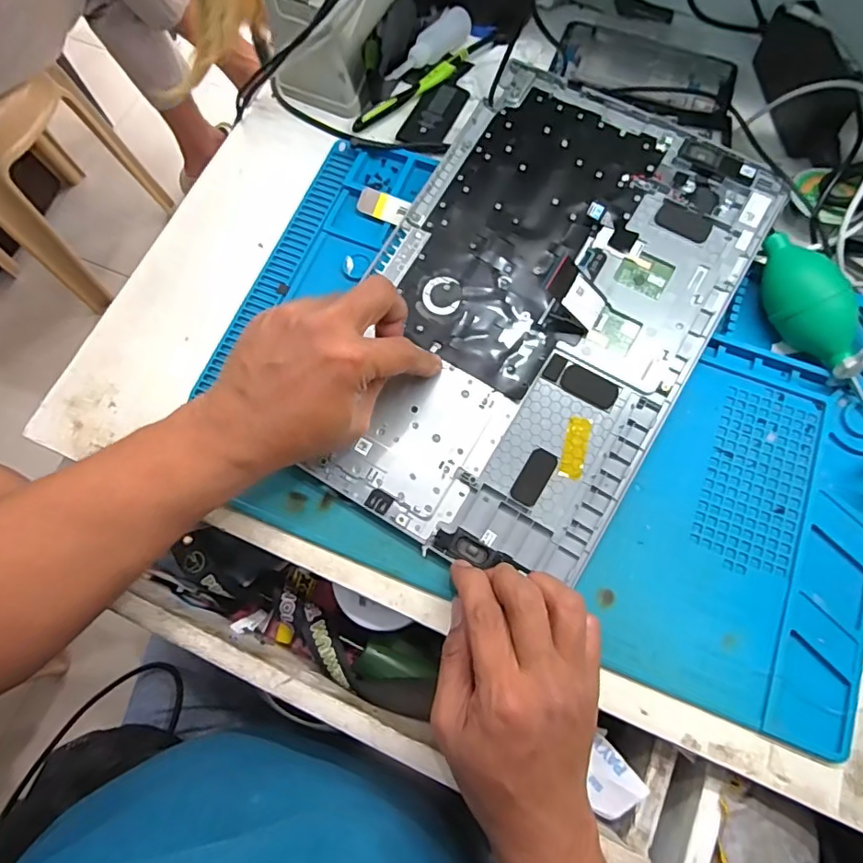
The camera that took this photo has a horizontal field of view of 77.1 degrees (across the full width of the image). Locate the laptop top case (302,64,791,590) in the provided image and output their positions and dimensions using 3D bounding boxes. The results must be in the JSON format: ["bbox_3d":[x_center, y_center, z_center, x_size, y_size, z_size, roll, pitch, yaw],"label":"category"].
[{"bbox_3d":[0.072,-0.088,0.393,0.234,0.008,0.357,30,82,11],"label":"laptop top case"}]

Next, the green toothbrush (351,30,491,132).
[{"bbox_3d":[-0.005,-0.310,0.477,0.152,0.010,0.016,-35,74,-9],"label":"green toothbrush"}]

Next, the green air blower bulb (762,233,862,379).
[{"bbox_3d":[0.266,-0.089,0.383,0.042,0.041,0.111,-26,86,-7],"label":"green air blower bulb"}]

